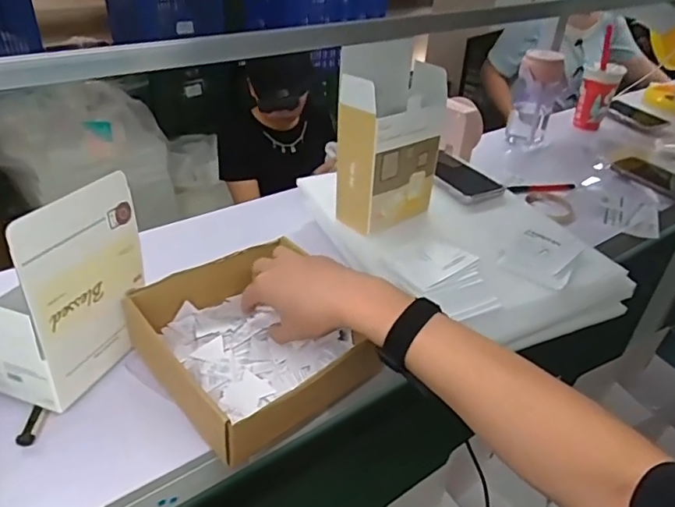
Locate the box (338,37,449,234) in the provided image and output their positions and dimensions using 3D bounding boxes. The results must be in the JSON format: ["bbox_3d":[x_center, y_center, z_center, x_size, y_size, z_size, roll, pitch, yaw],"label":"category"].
[{"bbox_3d":[0.068,-0.147,0.684,0.131,0.204,0.080,-25,44,-35],"label":"box"}]

